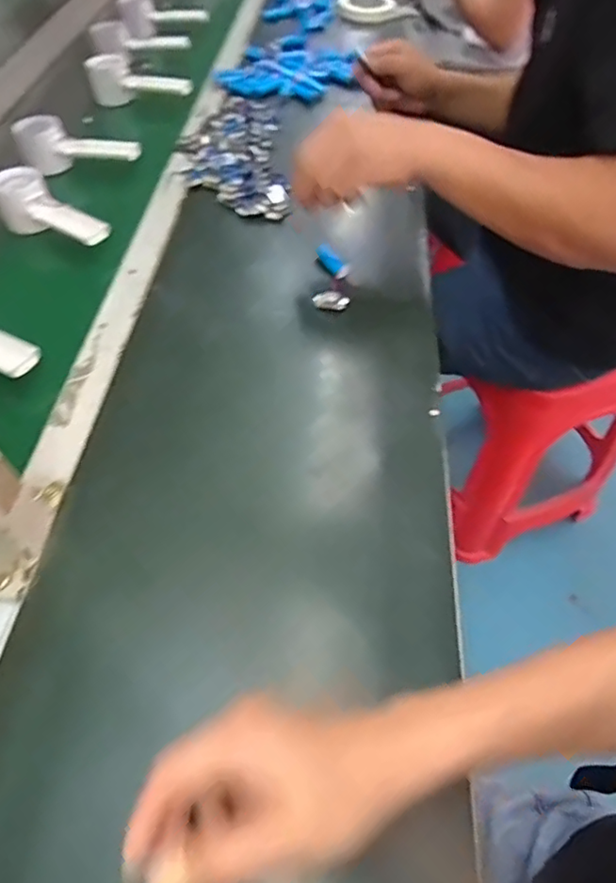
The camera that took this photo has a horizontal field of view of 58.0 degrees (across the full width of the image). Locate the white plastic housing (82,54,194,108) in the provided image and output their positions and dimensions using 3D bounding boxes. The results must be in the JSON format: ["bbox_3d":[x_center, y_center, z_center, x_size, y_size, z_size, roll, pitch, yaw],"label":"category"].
[{"bbox_3d":[-0.267,-0.568,0.883,0.165,0.060,0.052,2,52,0],"label":"white plastic housing"}]

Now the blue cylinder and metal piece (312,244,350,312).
[{"bbox_3d":[0.026,-0.177,0.608,0.036,0.026,0.106,3,52,1],"label":"blue cylinder and metal piece"}]

